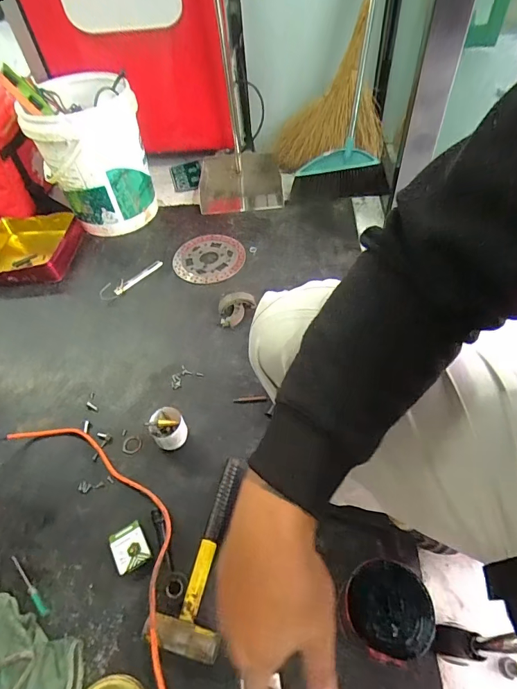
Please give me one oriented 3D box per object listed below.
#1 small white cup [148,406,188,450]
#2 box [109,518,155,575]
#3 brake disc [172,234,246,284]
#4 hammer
[{"bbox_3d":[-0.182,0.174,0.815,0.066,0.067,0.074,-19,55,-11],"label":"small white cup"},{"bbox_3d":[-0.226,0.360,0.706,0.057,0.023,0.074,-28,57,-17],"label":"box"},{"bbox_3d":[-0.147,-0.255,1.170,0.203,0.015,0.194,-3,61,5],"label":"brake disc"},{"bbox_3d":[-0.087,0.345,0.686,0.115,0.040,0.303,9,55,9],"label":"hammer"}]

